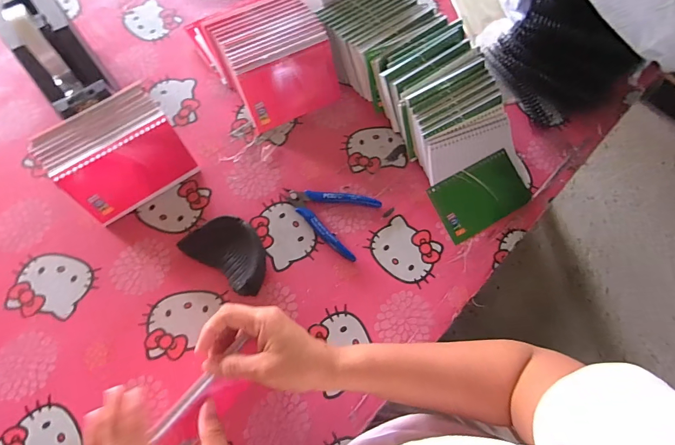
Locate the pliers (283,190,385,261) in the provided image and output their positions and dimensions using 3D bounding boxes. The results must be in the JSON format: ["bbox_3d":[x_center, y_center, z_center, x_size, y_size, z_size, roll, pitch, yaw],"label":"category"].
[{"bbox_3d":[-0.012,-0.013,0.456,0.110,0.013,0.081,25,70,7],"label":"pliers"}]

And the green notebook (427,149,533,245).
[{"bbox_3d":[0.188,-0.036,0.478,0.130,0.005,0.077,-28,88,-13],"label":"green notebook"}]

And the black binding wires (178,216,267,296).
[{"bbox_3d":[-0.122,0.033,0.426,0.100,0.025,0.065,35,71,10],"label":"black binding wires"}]

